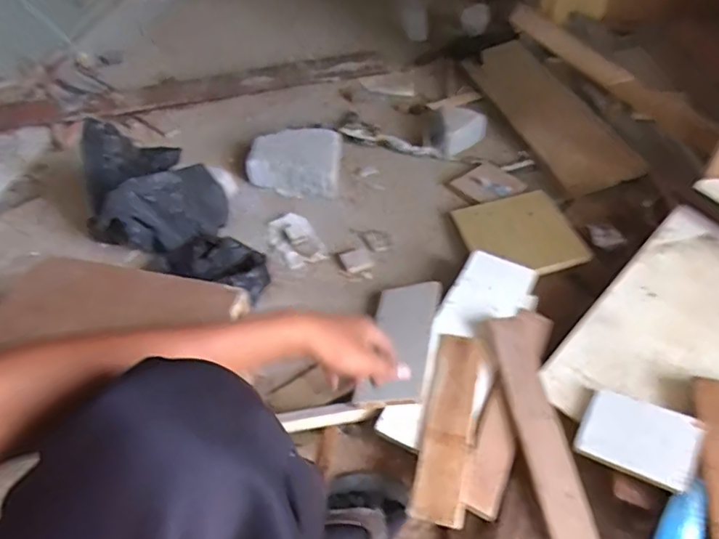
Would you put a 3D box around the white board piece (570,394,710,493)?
[{"bbox_3d":[0.375,0.227,0.733,0.141,0.019,0.103,12,60,38],"label":"white board piece"}]

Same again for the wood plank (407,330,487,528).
[{"bbox_3d":[0.130,0.215,0.780,0.070,0.010,0.286,13,51,6],"label":"wood plank"}]

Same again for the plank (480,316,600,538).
[{"bbox_3d":[0.253,0.219,0.778,0.066,0.022,0.348,-6,45,-4],"label":"plank"}]

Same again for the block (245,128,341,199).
[{"bbox_3d":[-0.150,-0.252,1.261,0.203,0.096,0.193,-1,49,2],"label":"block"}]

